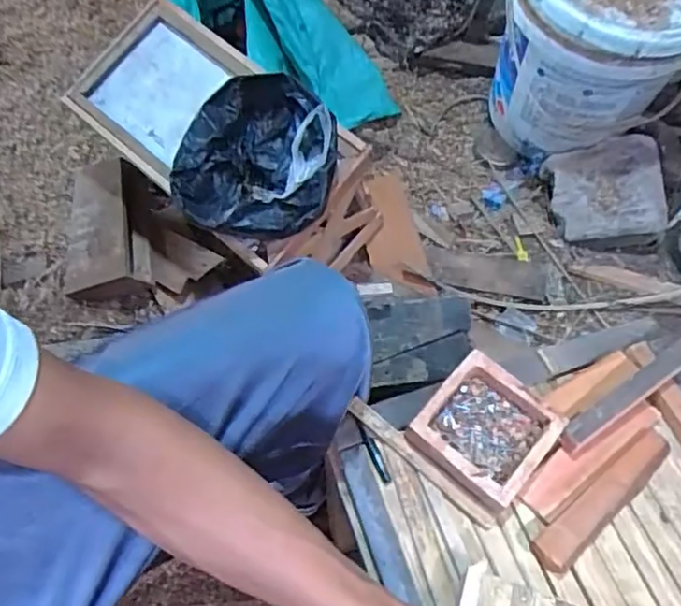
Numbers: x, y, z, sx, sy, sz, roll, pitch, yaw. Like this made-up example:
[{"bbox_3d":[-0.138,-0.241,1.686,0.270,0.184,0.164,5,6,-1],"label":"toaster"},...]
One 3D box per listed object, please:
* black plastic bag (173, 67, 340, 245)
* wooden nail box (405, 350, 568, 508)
[{"bbox_3d":[-0.101,-0.171,0.727,0.190,0.077,0.178,-3,60,-3],"label":"black plastic bag"},{"bbox_3d":[0.119,0.106,0.513,0.095,0.038,0.095,37,66,19],"label":"wooden nail box"}]

